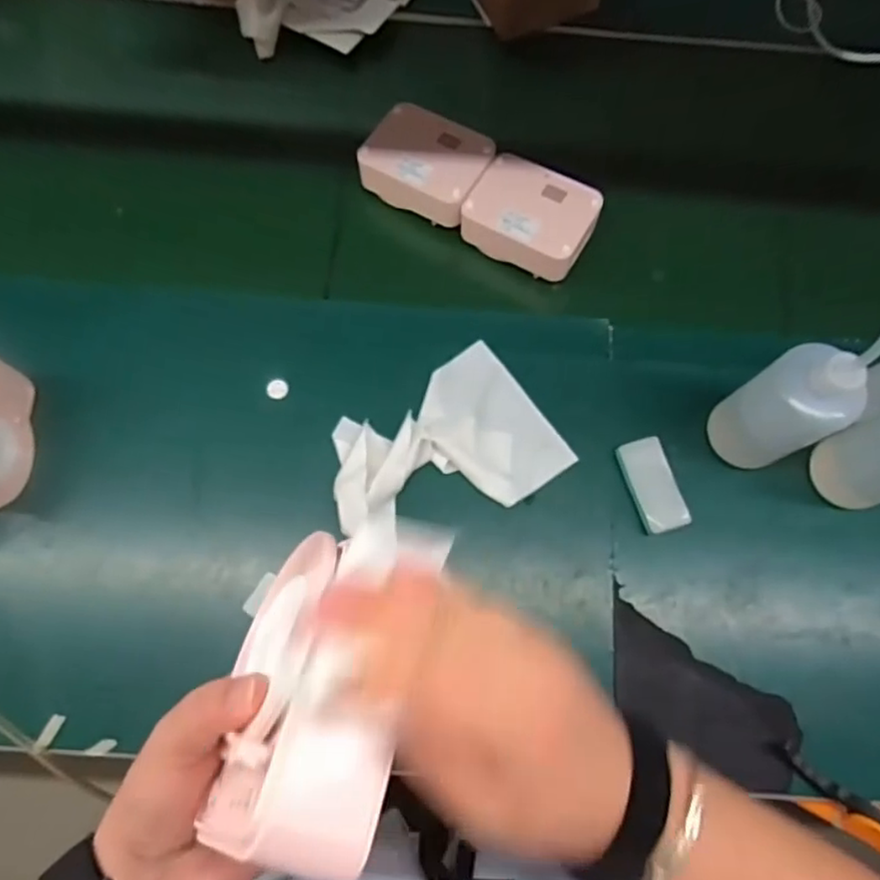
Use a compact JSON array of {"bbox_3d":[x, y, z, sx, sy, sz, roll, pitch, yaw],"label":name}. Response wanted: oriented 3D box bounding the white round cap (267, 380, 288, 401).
[{"bbox_3d":[-0.164,-0.051,0.670,0.021,0.014,0.017,-35,78,-12],"label":"white round cap"}]

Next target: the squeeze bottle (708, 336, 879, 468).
[{"bbox_3d":[0.313,-0.037,0.563,0.078,0.228,0.077,-25,76,-9],"label":"squeeze bottle"}]

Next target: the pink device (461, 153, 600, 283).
[{"bbox_3d":[0.098,-0.241,0.715,0.129,0.052,0.107,30,75,7],"label":"pink device"}]

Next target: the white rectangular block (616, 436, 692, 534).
[{"bbox_3d":[0.207,0.044,0.645,0.048,0.019,0.091,-14,74,-6],"label":"white rectangular block"}]

